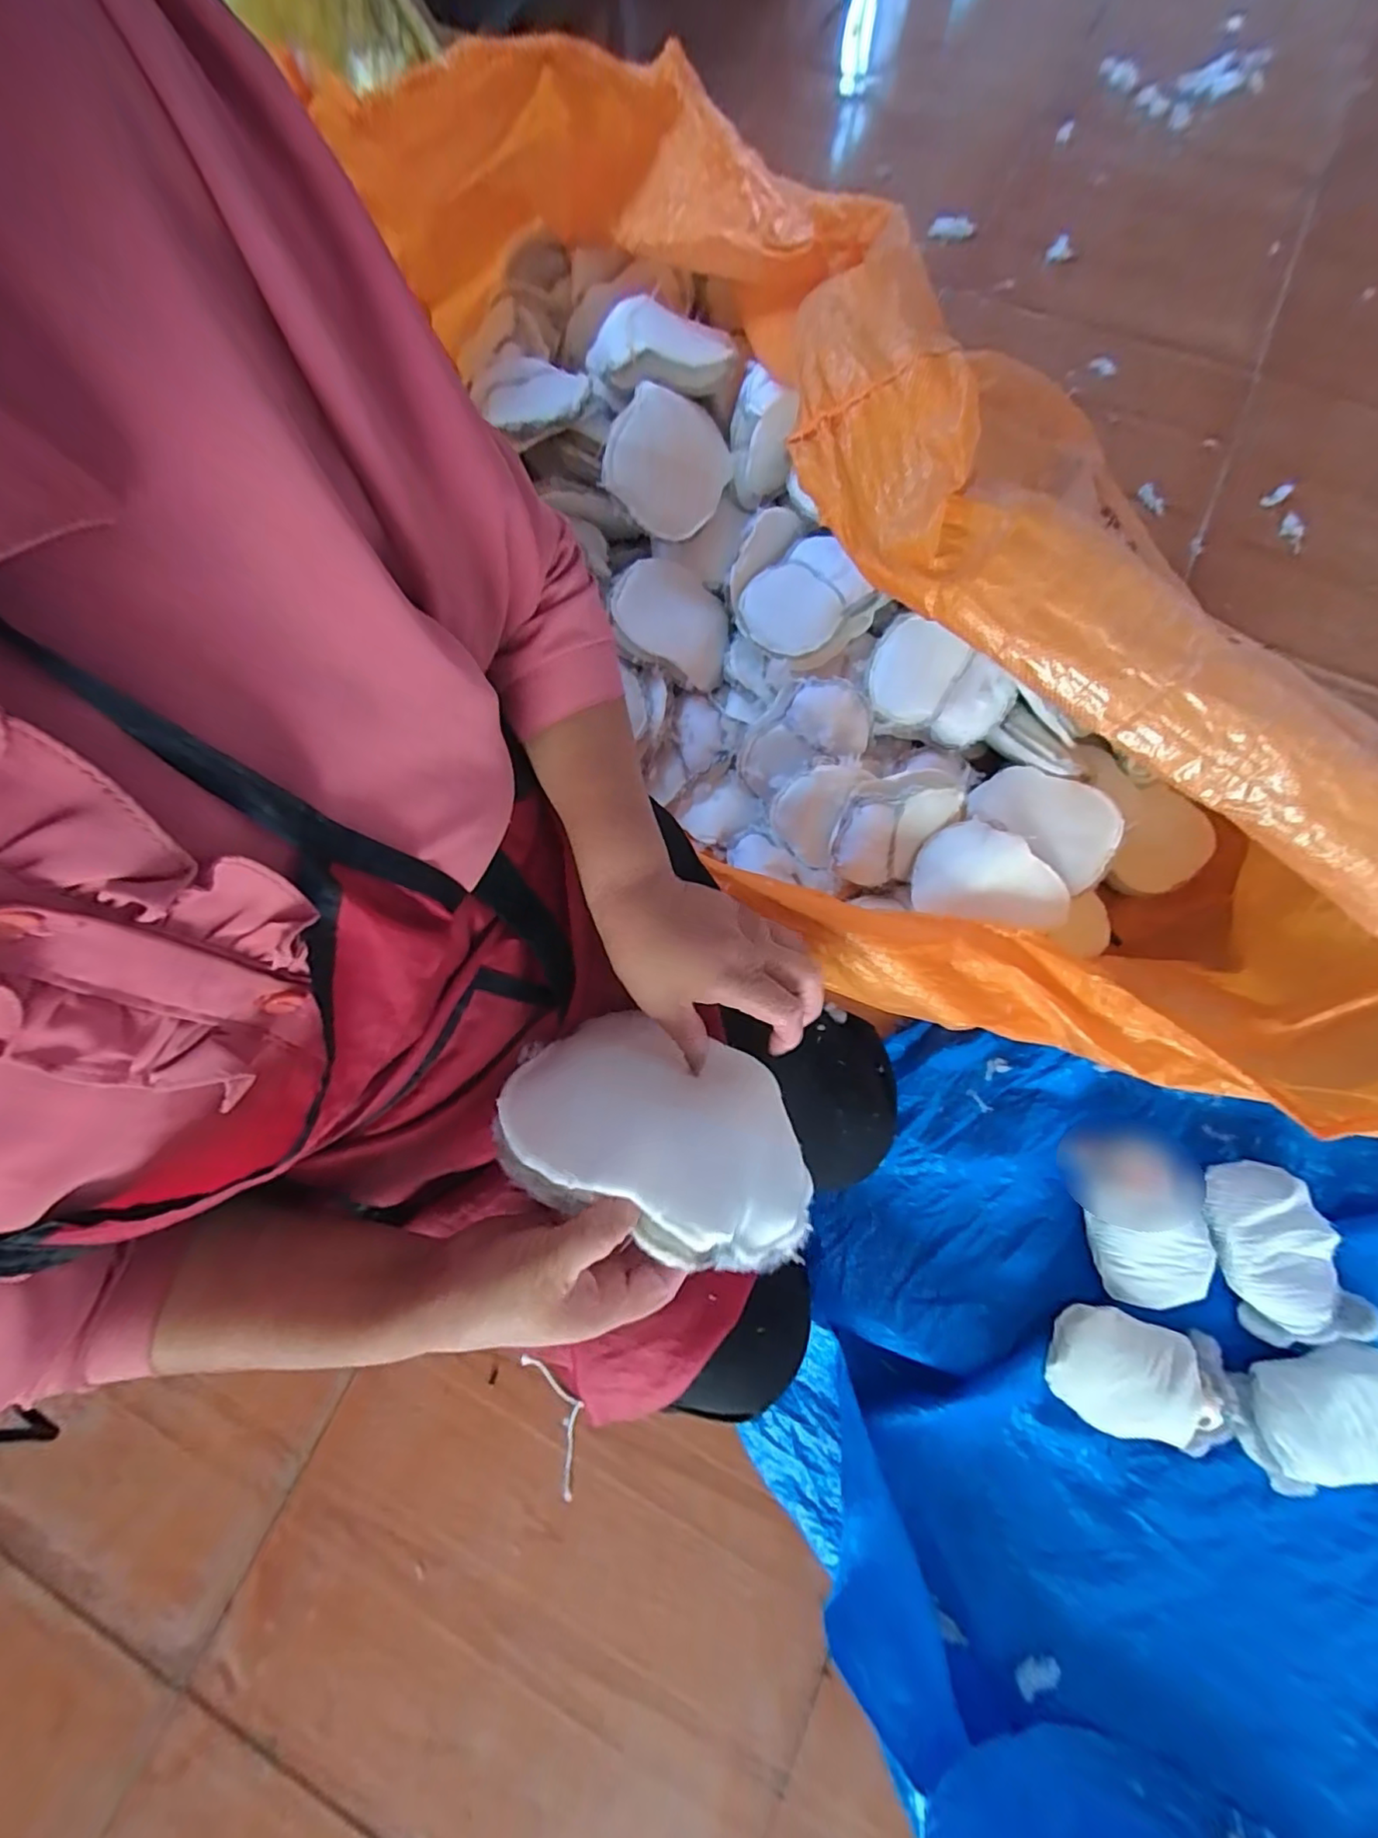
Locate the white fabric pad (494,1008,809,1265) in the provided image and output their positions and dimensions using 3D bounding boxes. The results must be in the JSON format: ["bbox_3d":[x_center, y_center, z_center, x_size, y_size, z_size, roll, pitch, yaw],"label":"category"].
[{"bbox_3d":[-0.014,0.123,0.352,0.178,0.030,0.133,18,31,11],"label":"white fabric pad"}]

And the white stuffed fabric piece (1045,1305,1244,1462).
[{"bbox_3d":[0.500,0.510,0.651,0.185,0.057,0.122,15,75,7],"label":"white stuffed fabric piece"}]

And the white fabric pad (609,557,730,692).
[{"bbox_3d":[-0.017,-0.414,0.814,0.174,0.019,0.111,34,108,-6],"label":"white fabric pad"}]

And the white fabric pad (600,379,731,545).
[{"bbox_3d":[-0.026,-0.554,0.719,0.142,0.038,0.153,38,78,-29],"label":"white fabric pad"}]

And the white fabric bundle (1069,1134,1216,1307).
[{"bbox_3d":[0.536,0.352,0.689,0.114,0.047,0.175,-6,74,-1],"label":"white fabric bundle"}]

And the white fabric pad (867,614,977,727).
[{"bbox_3d":[0.283,-0.314,0.749,0.108,0.016,0.115,34,117,15],"label":"white fabric pad"}]

